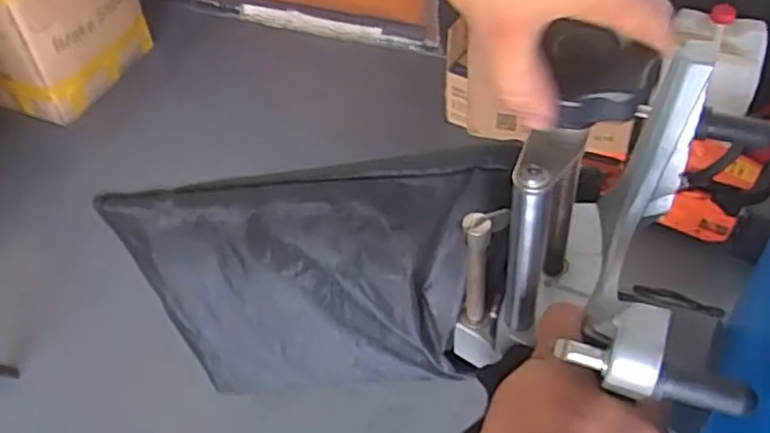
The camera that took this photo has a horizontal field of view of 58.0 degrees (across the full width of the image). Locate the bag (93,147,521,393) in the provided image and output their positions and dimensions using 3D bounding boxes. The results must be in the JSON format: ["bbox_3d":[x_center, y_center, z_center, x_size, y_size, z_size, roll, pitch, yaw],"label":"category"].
[{"bbox_3d":[-0.042,0.068,0.561,0.268,0.267,0.069,1,49,7],"label":"bag"}]

